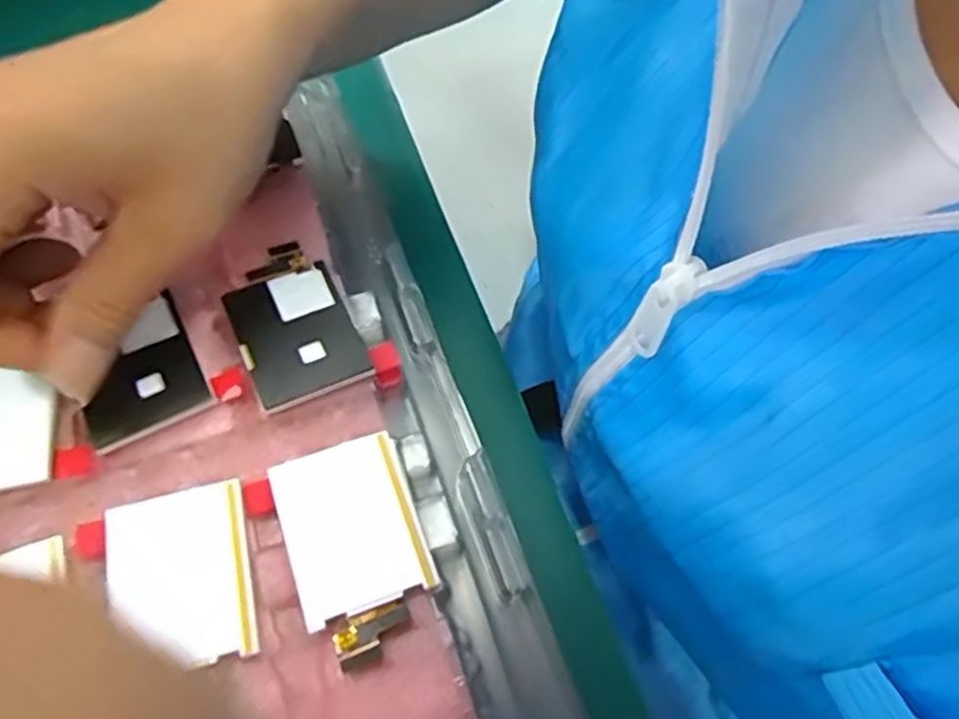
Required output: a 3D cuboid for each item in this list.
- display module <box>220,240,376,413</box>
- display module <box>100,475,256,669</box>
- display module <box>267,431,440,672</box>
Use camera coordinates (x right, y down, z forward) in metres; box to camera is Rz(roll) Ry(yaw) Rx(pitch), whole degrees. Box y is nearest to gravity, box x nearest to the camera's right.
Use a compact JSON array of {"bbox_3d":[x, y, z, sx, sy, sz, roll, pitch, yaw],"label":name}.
[{"bbox_3d":[-0.061,-0.012,0.227,0.035,0.004,0.058,-23,61,-17],"label":"display module"},{"bbox_3d":[-0.077,0.057,0.185,0.034,0.006,0.045,-15,61,-11],"label":"display module"},{"bbox_3d":[-0.033,0.049,0.189,0.035,0.004,0.057,-17,61,-12],"label":"display module"}]

